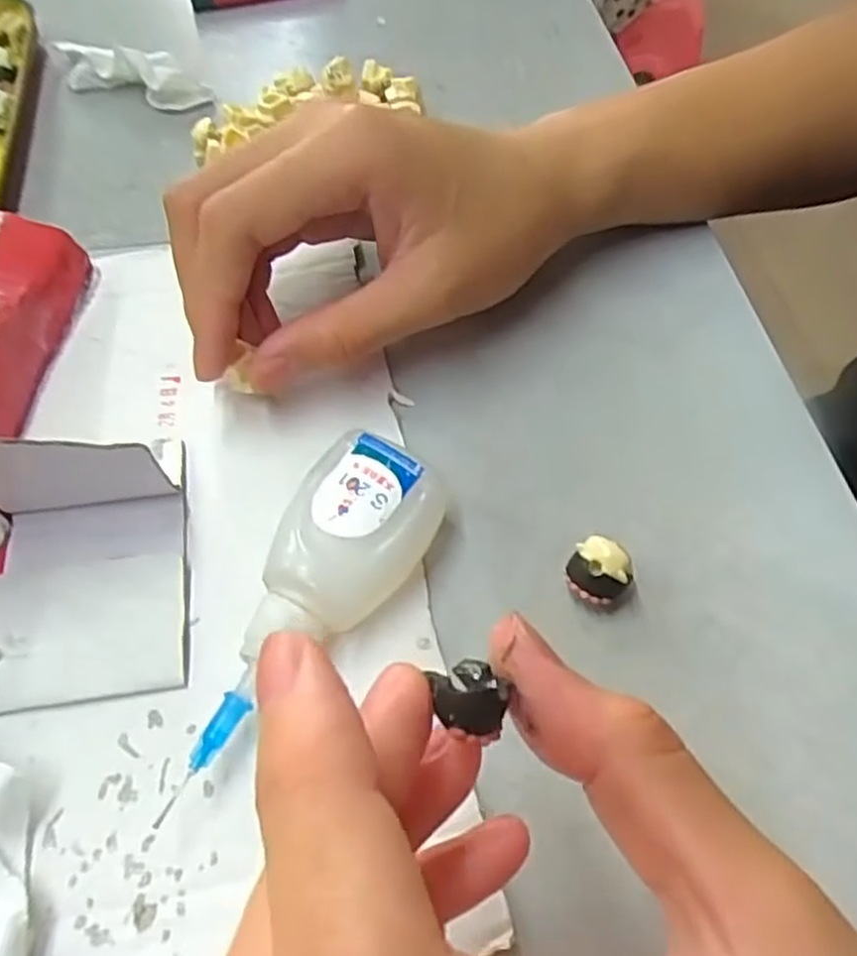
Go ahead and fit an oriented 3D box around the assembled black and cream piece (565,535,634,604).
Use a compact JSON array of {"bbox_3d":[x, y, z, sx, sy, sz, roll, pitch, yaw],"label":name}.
[{"bbox_3d":[0.044,0.026,0.202,0.016,0.017,0.014,23,59,16],"label":"assembled black and cream piece"}]

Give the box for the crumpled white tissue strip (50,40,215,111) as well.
[{"bbox_3d":[-0.134,-0.180,0.340,0.075,0.027,0.013,17,56,10],"label":"crumpled white tissue strip"}]

